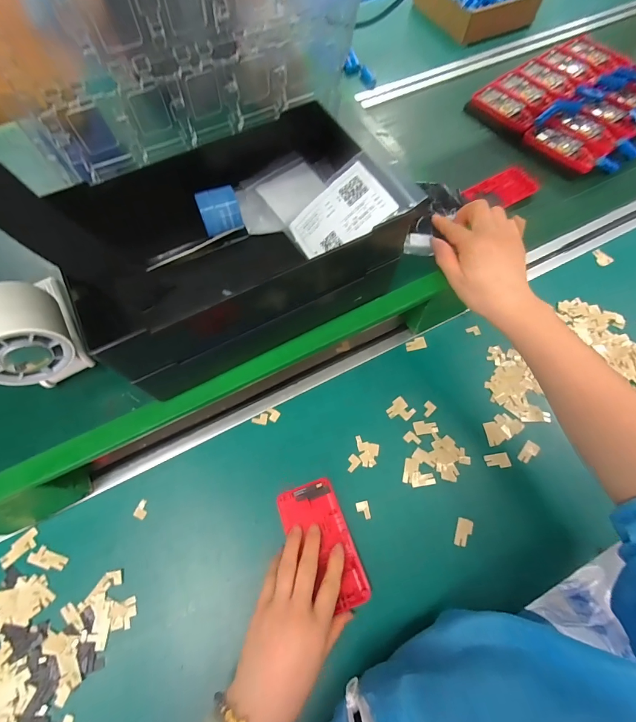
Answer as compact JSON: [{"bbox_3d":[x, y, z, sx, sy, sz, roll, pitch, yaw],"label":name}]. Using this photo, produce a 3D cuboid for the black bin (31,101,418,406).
[{"bbox_3d":[-0.061,-0.104,0.345,0.245,0.138,0.160,-28,69,-12],"label":"black bin"}]

